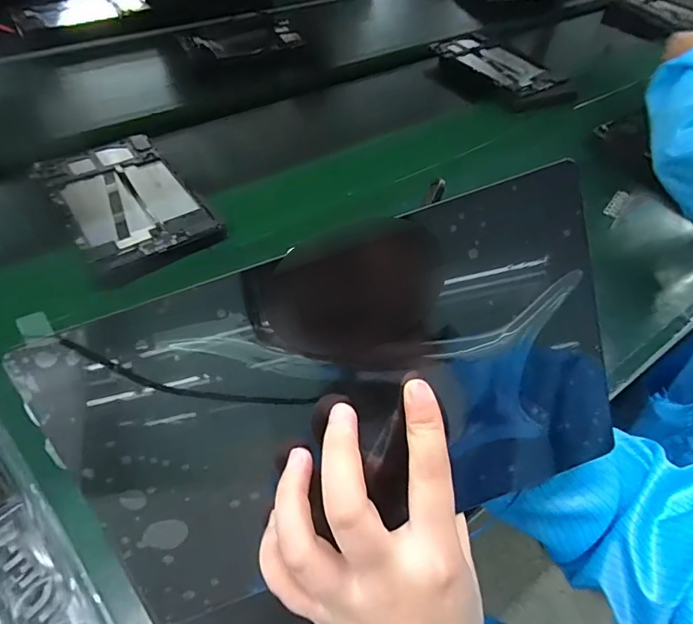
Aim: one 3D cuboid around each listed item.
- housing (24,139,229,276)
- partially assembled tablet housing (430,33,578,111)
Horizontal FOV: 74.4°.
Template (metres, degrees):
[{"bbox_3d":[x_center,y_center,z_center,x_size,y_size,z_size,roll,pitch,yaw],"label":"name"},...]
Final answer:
[{"bbox_3d":[-0.281,-0.143,0.582,0.148,0.018,0.247,-30,58,-27],"label":"housing"},{"bbox_3d":[0.303,-0.474,0.887,0.143,0.019,0.278,-27,57,-25],"label":"partially assembled tablet housing"}]

